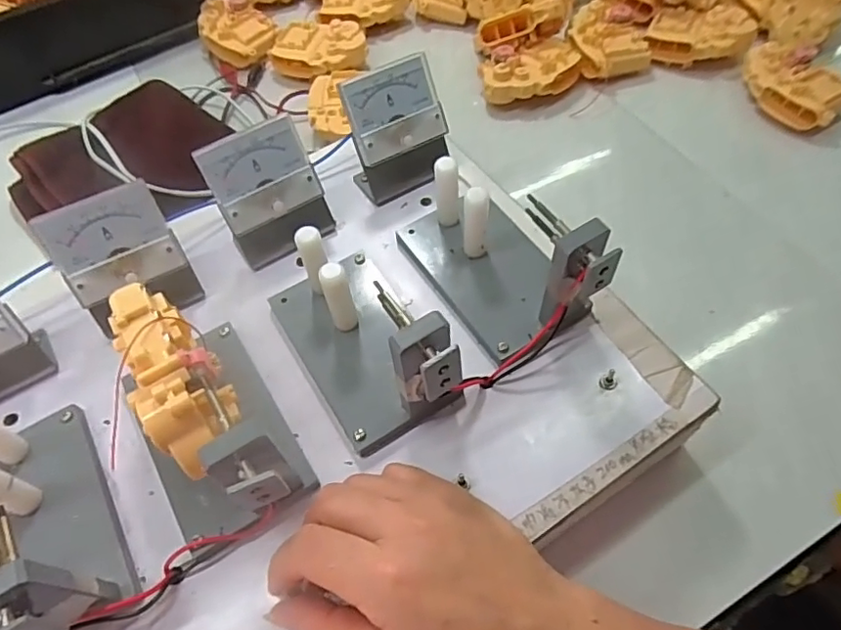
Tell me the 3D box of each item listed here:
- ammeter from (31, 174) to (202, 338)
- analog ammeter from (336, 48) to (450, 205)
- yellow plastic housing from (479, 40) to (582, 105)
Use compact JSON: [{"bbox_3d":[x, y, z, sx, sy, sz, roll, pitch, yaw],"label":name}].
[{"bbox_3d":[-0.176,-0.031,0.343,0.066,0.074,0.042,-31,60,-15],"label":"ammeter"},{"bbox_3d":[-0.016,-0.126,0.392,0.066,0.074,0.040,-30,60,-14],"label":"analog ammeter"},{"bbox_3d":[0.108,-0.233,0.556,0.104,0.035,0.059,-23,59,-10],"label":"yellow plastic housing"}]

